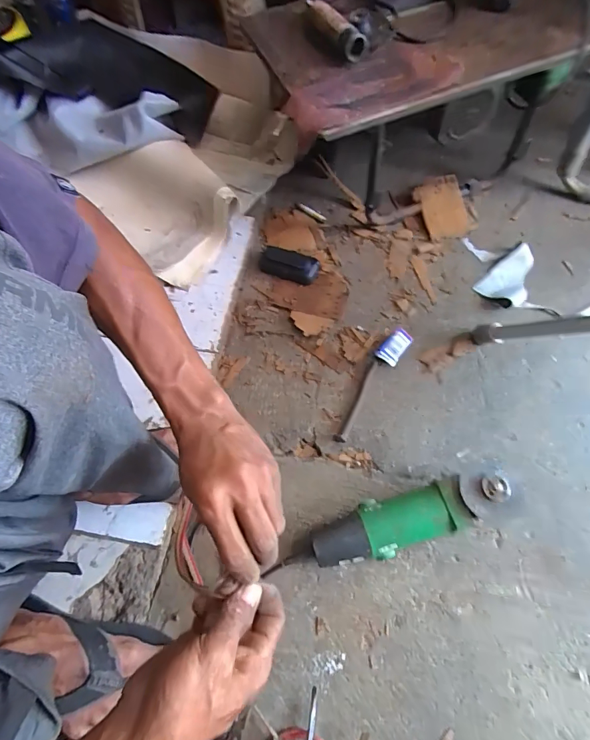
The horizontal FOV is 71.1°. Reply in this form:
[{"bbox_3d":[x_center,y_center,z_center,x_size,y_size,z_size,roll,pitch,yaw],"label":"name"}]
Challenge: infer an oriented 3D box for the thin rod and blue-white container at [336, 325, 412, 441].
[{"bbox_3d":[0.115,0.018,0.636,0.036,0.020,0.207,32,70,16],"label":"thin rod and blue-white container"}]

